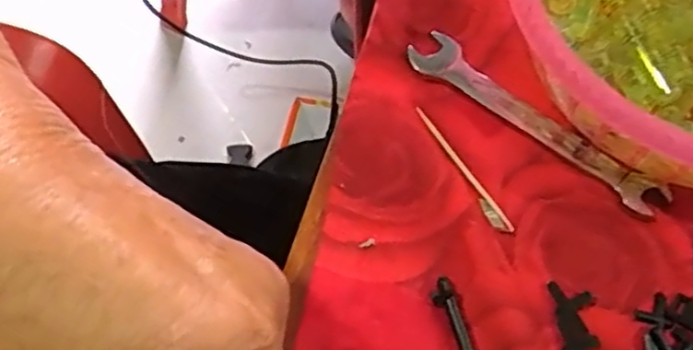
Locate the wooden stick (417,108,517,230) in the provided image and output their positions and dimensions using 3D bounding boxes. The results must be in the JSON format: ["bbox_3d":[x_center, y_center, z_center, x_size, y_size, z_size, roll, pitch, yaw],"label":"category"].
[{"bbox_3d":[0.046,-0.004,0.266,0.005,0.004,0.062,-27,67,-16],"label":"wooden stick"}]

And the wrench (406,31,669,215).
[{"bbox_3d":[0.077,-0.023,0.276,0.116,0.005,0.019,37,67,15],"label":"wrench"}]

